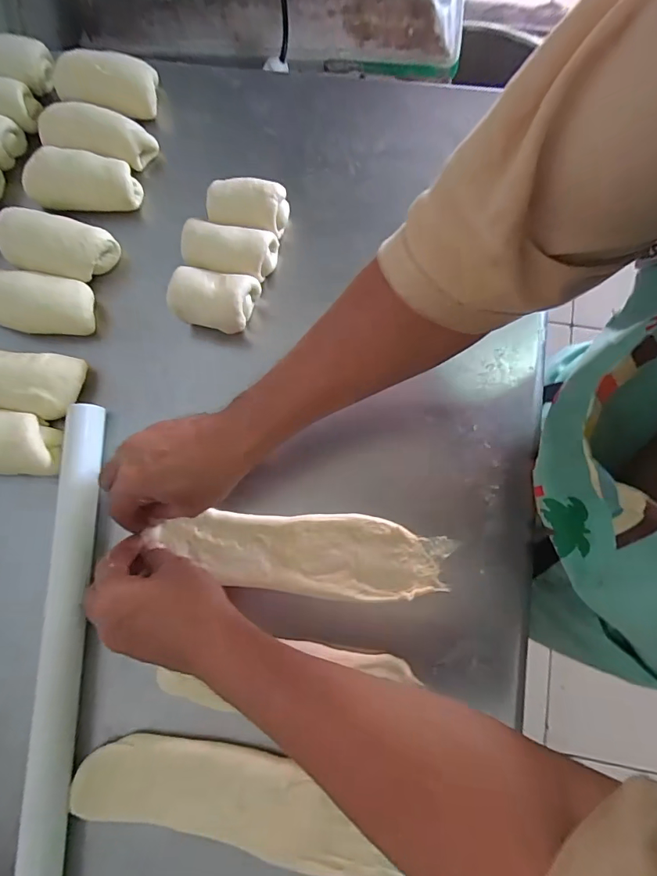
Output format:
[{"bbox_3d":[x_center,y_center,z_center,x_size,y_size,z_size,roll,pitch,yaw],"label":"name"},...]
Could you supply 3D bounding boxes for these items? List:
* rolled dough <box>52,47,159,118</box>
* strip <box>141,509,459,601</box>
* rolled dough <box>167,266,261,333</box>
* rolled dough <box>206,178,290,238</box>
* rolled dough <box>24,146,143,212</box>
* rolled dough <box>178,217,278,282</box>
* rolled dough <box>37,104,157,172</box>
[{"bbox_3d":[-0.244,-0.389,0.482,0.104,0.049,0.058,2,79,3],"label":"rolled dough"},{"bbox_3d":[-0.025,0.100,0.384,0.253,0.011,0.068,5,78,2],"label":"strip"},{"bbox_3d":[-0.109,-0.130,0.425,0.074,0.058,0.049,8,78,4],"label":"rolled dough"},{"bbox_3d":[-0.081,-0.228,0.446,0.076,0.051,0.045,7,78,4],"label":"rolled dough"},{"bbox_3d":[-0.255,-0.270,0.459,0.110,0.052,0.053,1,79,2],"label":"rolled dough"},{"bbox_3d":[-0.097,-0.179,0.434,0.085,0.057,0.044,11,80,4],"label":"rolled dough"},{"bbox_3d":[-0.246,-0.324,0.466,0.115,0.039,0.053,12,80,4],"label":"rolled dough"}]

